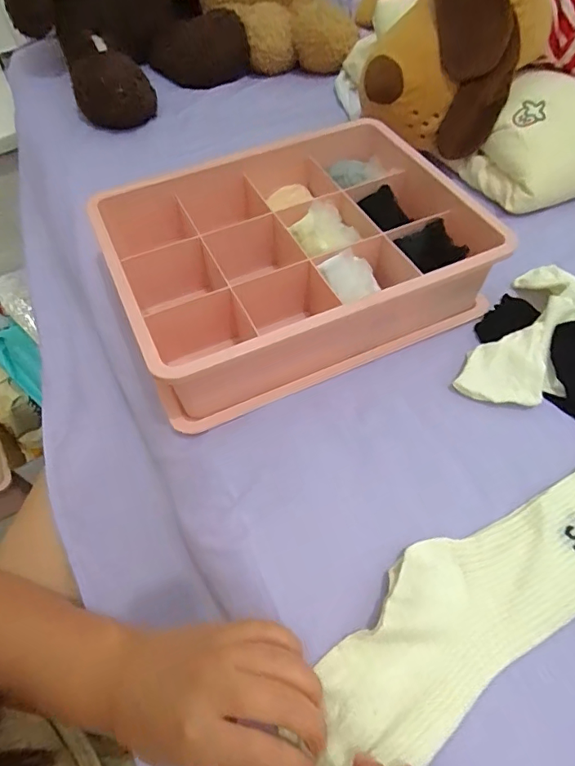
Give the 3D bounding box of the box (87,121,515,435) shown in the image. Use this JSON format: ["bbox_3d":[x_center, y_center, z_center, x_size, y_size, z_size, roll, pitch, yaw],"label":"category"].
[{"bbox_3d":[0.005,-0.114,0.423,0.288,0.072,0.220,-24,58,-11],"label":"box"}]

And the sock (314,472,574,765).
[{"bbox_3d":[0.120,0.133,0.300,0.299,0.020,0.082,-29,60,-14],"label":"sock"}]

